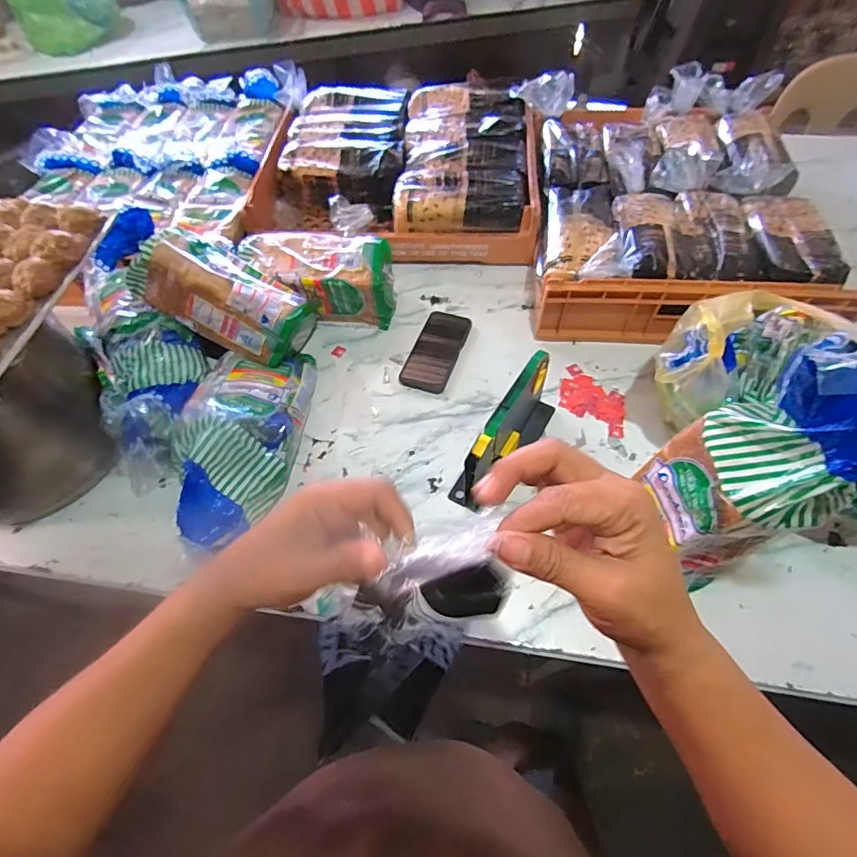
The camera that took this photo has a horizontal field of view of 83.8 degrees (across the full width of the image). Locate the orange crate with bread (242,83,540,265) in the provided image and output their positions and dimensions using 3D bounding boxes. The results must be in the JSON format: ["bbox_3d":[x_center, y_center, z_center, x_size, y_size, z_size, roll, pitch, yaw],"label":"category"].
[{"bbox_3d":[-0.054,-0.563,1.037,0.547,0.128,0.489,3,59,4],"label":"orange crate with bread"}]

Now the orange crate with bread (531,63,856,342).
[{"bbox_3d":[0.435,-0.418,0.886,0.468,0.139,0.564,3,59,4],"label":"orange crate with bread"}]

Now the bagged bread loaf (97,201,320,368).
[{"bbox_3d":[-0.346,-0.227,0.763,0.320,0.115,0.137,27,61,1],"label":"bagged bread loaf"}]

